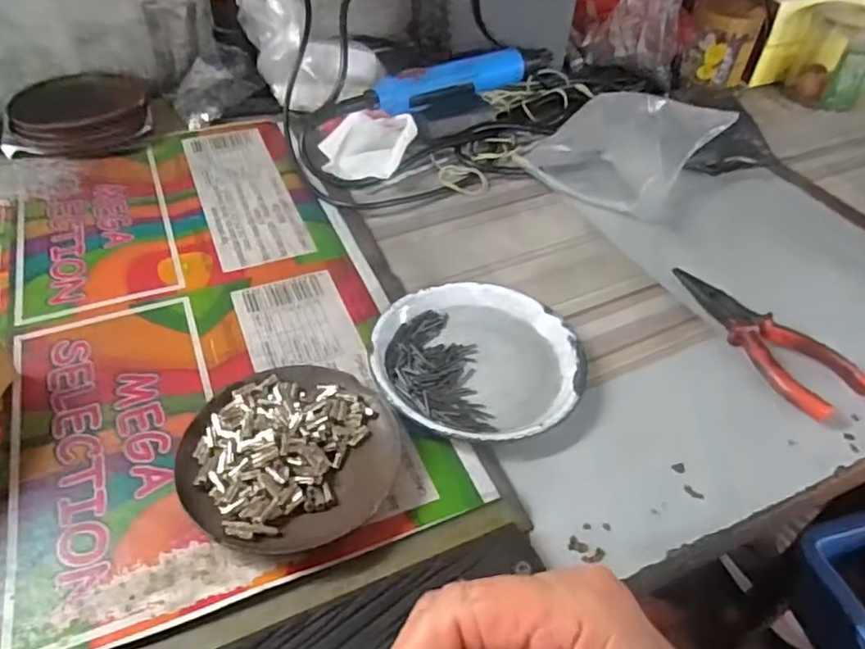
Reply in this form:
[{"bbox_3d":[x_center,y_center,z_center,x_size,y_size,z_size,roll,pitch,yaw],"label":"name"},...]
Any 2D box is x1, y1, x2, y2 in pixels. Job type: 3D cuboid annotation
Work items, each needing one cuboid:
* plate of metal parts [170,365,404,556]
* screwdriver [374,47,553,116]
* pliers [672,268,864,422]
[{"bbox_3d":[-0.076,0.068,0.342,0.111,0.025,0.108,2,44,-2],"label":"plate of metal parts"},{"bbox_3d":[0.040,-0.245,0.621,0.219,0.030,0.033,-26,52,-28],"label":"screwdriver"},{"bbox_3d":[0.222,0.006,0.433,0.050,0.018,0.141,-19,49,-23],"label":"pliers"}]

